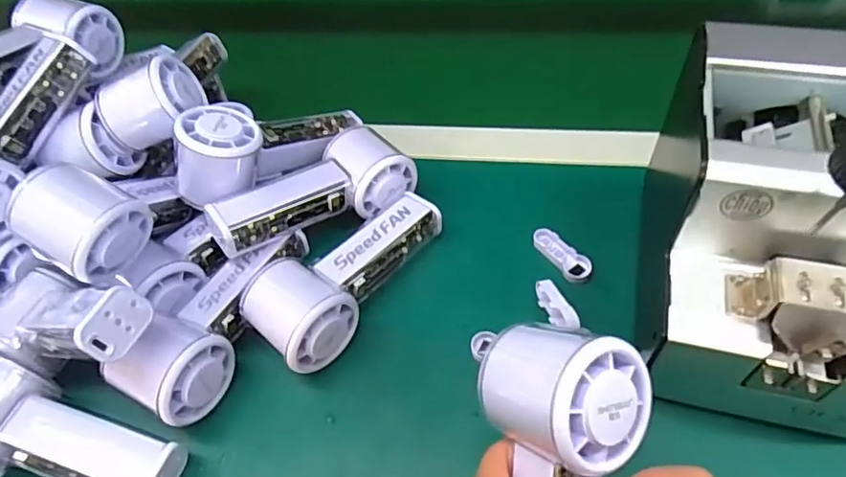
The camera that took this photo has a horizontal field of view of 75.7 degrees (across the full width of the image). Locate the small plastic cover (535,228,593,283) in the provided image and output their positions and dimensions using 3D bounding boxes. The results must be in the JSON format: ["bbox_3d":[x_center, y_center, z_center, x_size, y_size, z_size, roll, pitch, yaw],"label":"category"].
[{"bbox_3d":[0.103,0.011,0.405,0.021,0.006,0.050,-31,55,-18],"label":"small plastic cover"}]

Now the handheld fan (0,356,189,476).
[{"bbox_3d":[-0.219,0.126,0.326,0.141,0.062,0.062,16,55,17],"label":"handheld fan"}]

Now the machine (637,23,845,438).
[{"bbox_3d":[0.201,-0.004,0.311,0.142,0.146,0.173,12,54,15],"label":"machine"}]

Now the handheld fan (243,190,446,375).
[{"bbox_3d":[-0.047,0.022,0.381,0.153,0.062,0.059,-40,58,-23],"label":"handheld fan"}]

